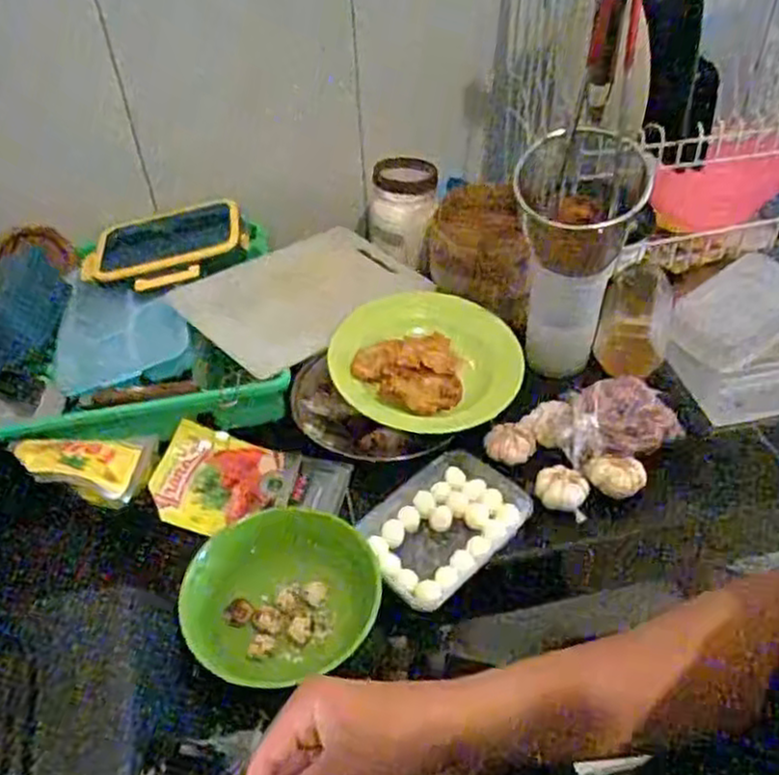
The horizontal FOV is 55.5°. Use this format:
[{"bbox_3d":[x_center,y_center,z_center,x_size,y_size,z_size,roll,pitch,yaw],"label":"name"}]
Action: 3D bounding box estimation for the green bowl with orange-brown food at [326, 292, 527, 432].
[{"bbox_3d":[0.044,-0.038,0.849,0.212,0.040,0.192,2,45,5],"label":"green bowl with orange-brown food"}]

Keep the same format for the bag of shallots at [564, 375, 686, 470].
[{"bbox_3d":[0.241,0.034,0.788,0.133,0.061,0.065,-16,46,-13],"label":"bag of shallots"}]

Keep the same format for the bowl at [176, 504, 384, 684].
[{"bbox_3d":[-0.100,0.187,0.678,0.178,0.061,0.143,-30,50,-25],"label":"bowl"}]

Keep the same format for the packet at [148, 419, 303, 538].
[{"bbox_3d":[-0.184,0.105,0.812,0.144,0.009,0.115,16,62,6],"label":"packet"}]

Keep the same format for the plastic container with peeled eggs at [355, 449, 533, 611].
[{"bbox_3d":[0.049,0.142,0.756,0.162,0.044,0.123,-34,52,-28],"label":"plastic container with peeled eggs"}]

